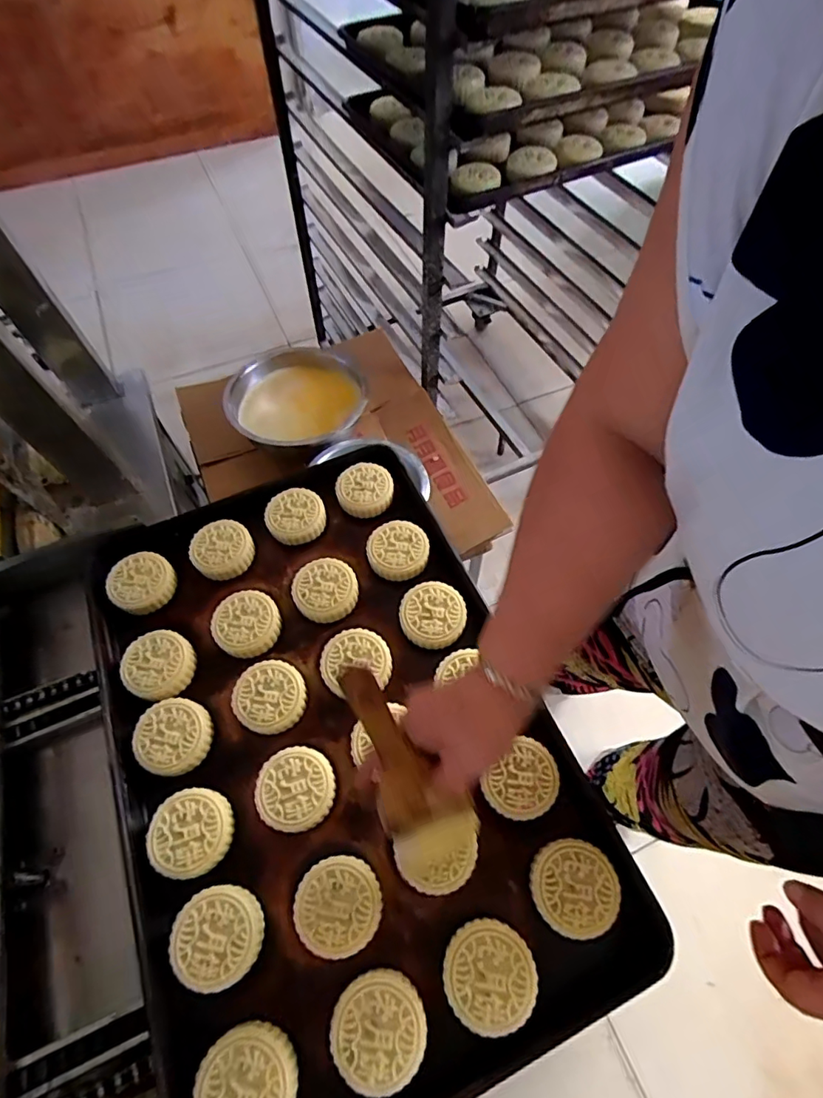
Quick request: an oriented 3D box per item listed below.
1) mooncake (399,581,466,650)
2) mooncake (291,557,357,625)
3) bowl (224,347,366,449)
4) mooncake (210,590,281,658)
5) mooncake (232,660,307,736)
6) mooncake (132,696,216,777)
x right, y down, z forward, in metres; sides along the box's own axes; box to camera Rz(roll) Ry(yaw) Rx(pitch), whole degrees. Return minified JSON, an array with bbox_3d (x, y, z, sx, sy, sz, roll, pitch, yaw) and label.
[{"bbox_3d":[0.023,0.071,0.562,0.068,0.023,0.068,-5,60,-1],"label":"mooncake"},{"bbox_3d":[-0.098,0.047,0.585,0.069,0.030,0.067,-1,60,1],"label":"mooncake"},{"bbox_3d":[-0.188,-0.238,0.873,0.215,0.094,0.233,-1,60,1],"label":"bowl"},{"bbox_3d":[-0.182,0.081,0.568,0.069,0.028,0.069,-1,60,1],"label":"mooncake"},{"bbox_3d":[-0.145,0.151,0.526,0.068,0.023,0.069,-1,60,1],"label":"mooncake"},{"bbox_3d":[-0.235,0.186,0.513,0.071,0.021,0.071,2,60,-4],"label":"mooncake"}]

